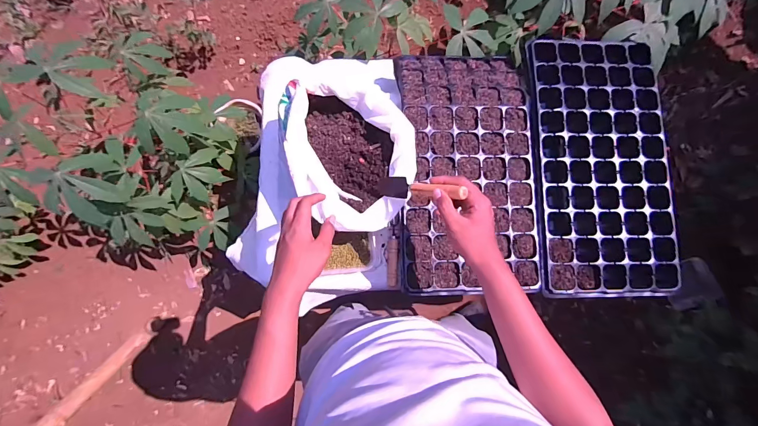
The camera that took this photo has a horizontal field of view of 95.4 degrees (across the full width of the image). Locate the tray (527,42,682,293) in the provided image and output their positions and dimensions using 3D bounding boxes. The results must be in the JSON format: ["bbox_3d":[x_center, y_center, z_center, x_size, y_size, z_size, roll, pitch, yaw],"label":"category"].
[{"bbox_3d":[0.449,-0.102,0.697,0.267,0.059,0.523,-1,83,-4],"label":"tray"}]

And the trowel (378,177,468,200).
[{"bbox_3d":[0.057,-0.037,0.510,0.021,0.161,0.030,12,87,-40],"label":"trowel"}]

